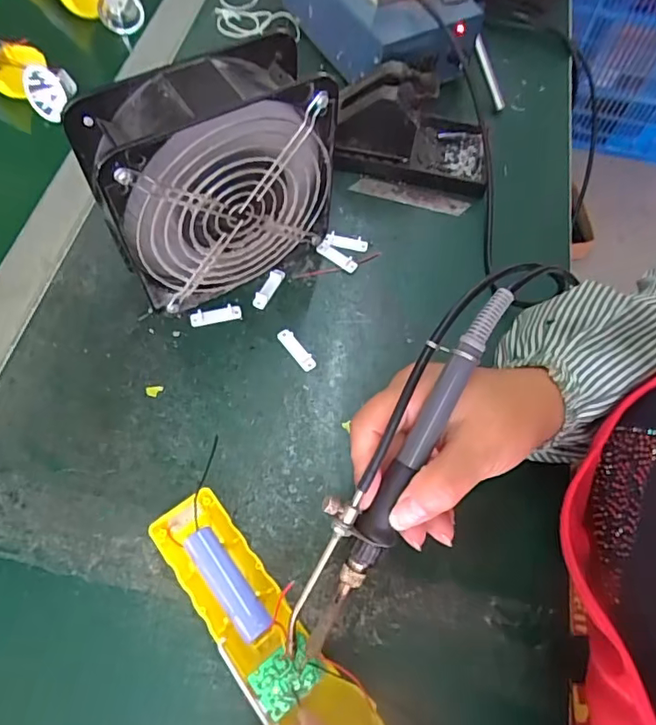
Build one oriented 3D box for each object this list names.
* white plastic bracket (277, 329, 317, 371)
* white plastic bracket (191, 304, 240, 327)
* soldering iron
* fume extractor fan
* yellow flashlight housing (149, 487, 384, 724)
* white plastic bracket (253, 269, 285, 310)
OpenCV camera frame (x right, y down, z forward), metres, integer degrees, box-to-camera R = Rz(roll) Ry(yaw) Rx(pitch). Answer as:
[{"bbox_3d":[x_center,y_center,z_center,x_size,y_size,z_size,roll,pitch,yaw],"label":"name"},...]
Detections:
[{"bbox_3d":[-0.023,-0.010,0.387,0.011,0.004,0.037,-33,68,-18],"label":"white plastic bracket"},{"bbox_3d":[-0.084,-0.036,0.395,0.037,0.005,0.011,-11,63,-8],"label":"white plastic bracket"},{"bbox_3d":[0.032,0.044,0.252,0.031,0.018,0.213,28,91,12],"label":"soldering iron"},{"bbox_3d":[-0.073,-0.114,0.355,0.148,0.151,0.057,-30,67,-17],"label":"fume extractor fan"},{"bbox_3d":[-0.040,0.140,0.289,0.047,0.028,0.162,-38,67,-20],"label":"yellow flashlight housing"},{"bbox_3d":[-0.046,-0.058,0.408,0.010,0.006,0.038,24,64,10],"label":"white plastic bracket"}]

